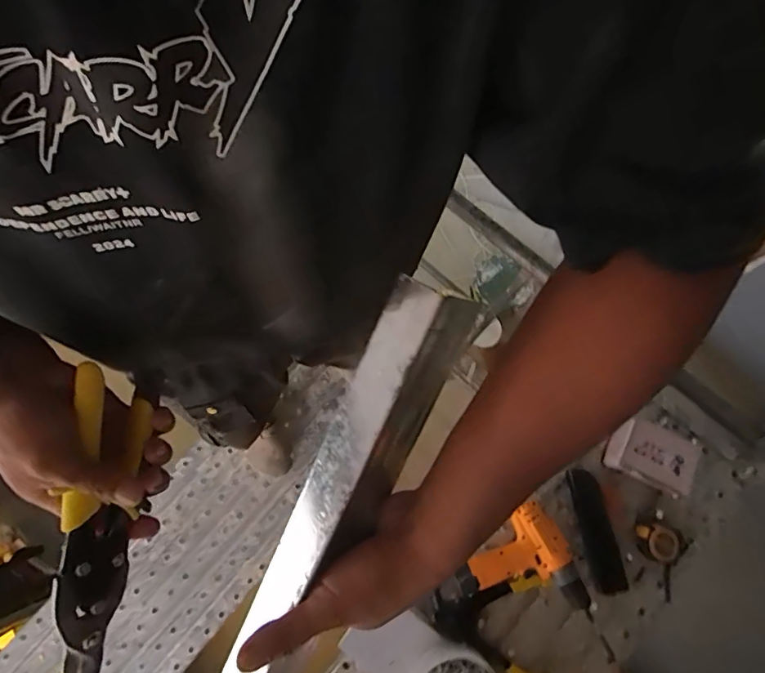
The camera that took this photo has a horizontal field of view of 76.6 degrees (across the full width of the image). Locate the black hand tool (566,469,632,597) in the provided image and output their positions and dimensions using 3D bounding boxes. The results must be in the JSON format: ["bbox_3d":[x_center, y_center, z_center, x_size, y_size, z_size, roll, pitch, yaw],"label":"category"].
[{"bbox_3d":[0.388,0.352,0.881,0.060,0.035,0.216,-10,77,-3],"label":"black hand tool"}]

